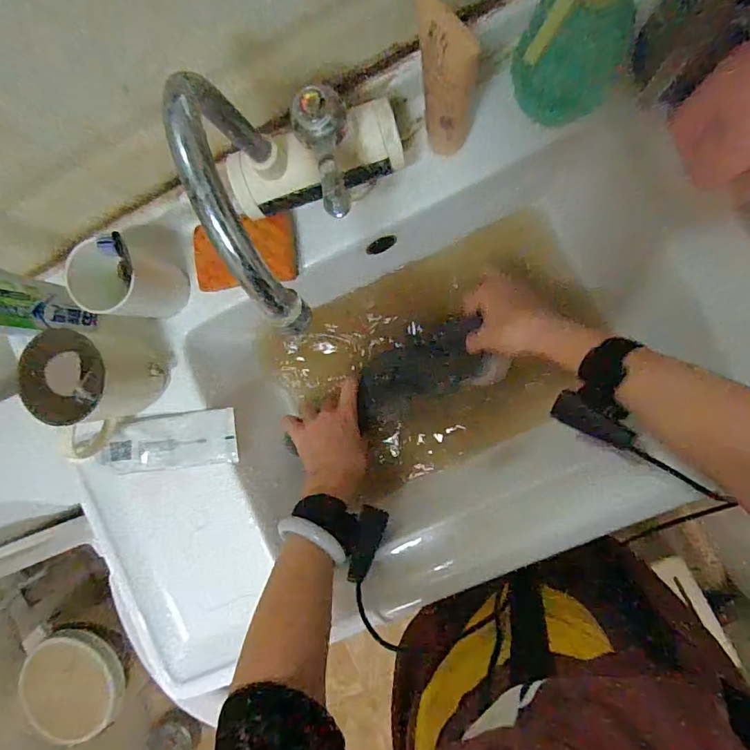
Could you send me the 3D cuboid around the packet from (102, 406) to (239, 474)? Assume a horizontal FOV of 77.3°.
[{"bbox_3d":[-0.213,0.072,0.492,0.134,0.009,0.059,-8,102,-2],"label":"packet"}]

